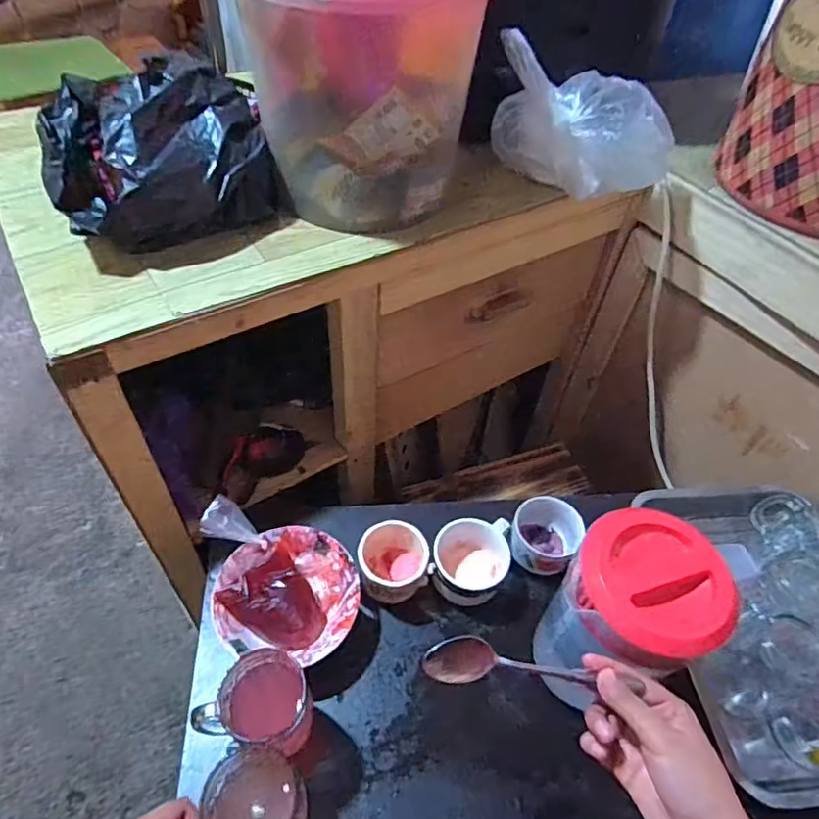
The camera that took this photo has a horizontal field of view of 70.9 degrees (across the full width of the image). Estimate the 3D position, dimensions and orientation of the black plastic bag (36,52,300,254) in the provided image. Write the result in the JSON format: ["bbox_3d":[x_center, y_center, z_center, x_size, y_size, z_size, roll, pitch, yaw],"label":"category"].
[{"bbox_3d":[-0.251,-0.256,0.587,0.218,0.111,0.153,-26,57,-22],"label":"black plastic bag"}]

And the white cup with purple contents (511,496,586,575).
[{"bbox_3d":[0.163,0.157,0.699,0.078,0.062,0.085,1,51,-2],"label":"white cup with purple contents"}]

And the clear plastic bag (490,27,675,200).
[{"bbox_3d":[0.203,-0.330,0.674,0.220,0.116,0.110,17,52,10],"label":"clear plastic bag"}]

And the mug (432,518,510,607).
[{"bbox_3d":[0.072,0.172,0.674,0.086,0.062,0.106,25,54,17],"label":"mug"}]

